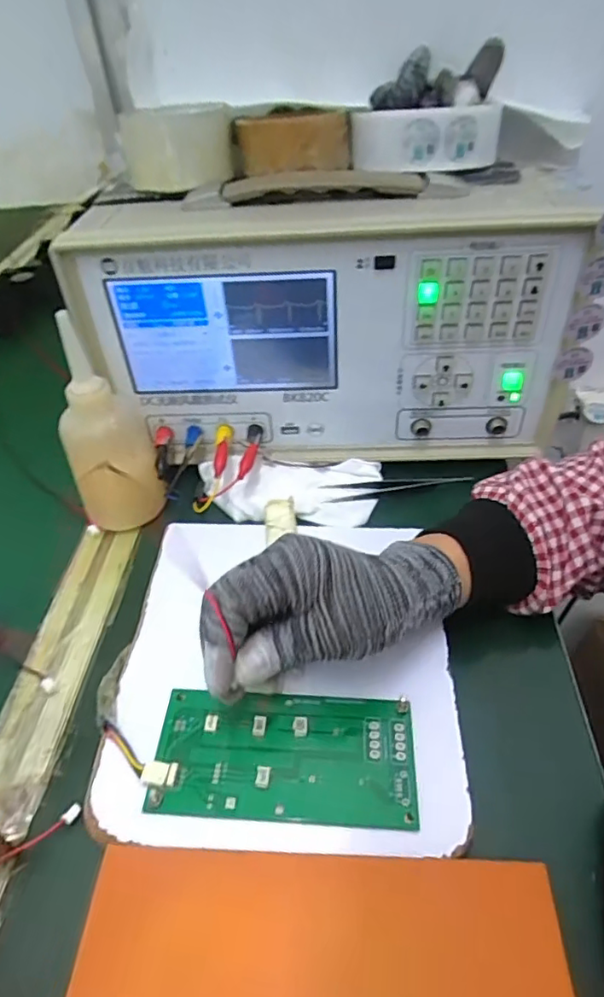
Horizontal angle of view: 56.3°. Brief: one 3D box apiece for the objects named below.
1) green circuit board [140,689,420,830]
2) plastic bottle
[{"bbox_3d":[-0.010,0.133,0.296,0.134,0.009,0.064,-1,43,6],"label":"green circuit board"},{"bbox_3d":[-0.145,-0.048,0.411,0.062,0.142,0.053,-21,45,-16],"label":"plastic bottle"}]

